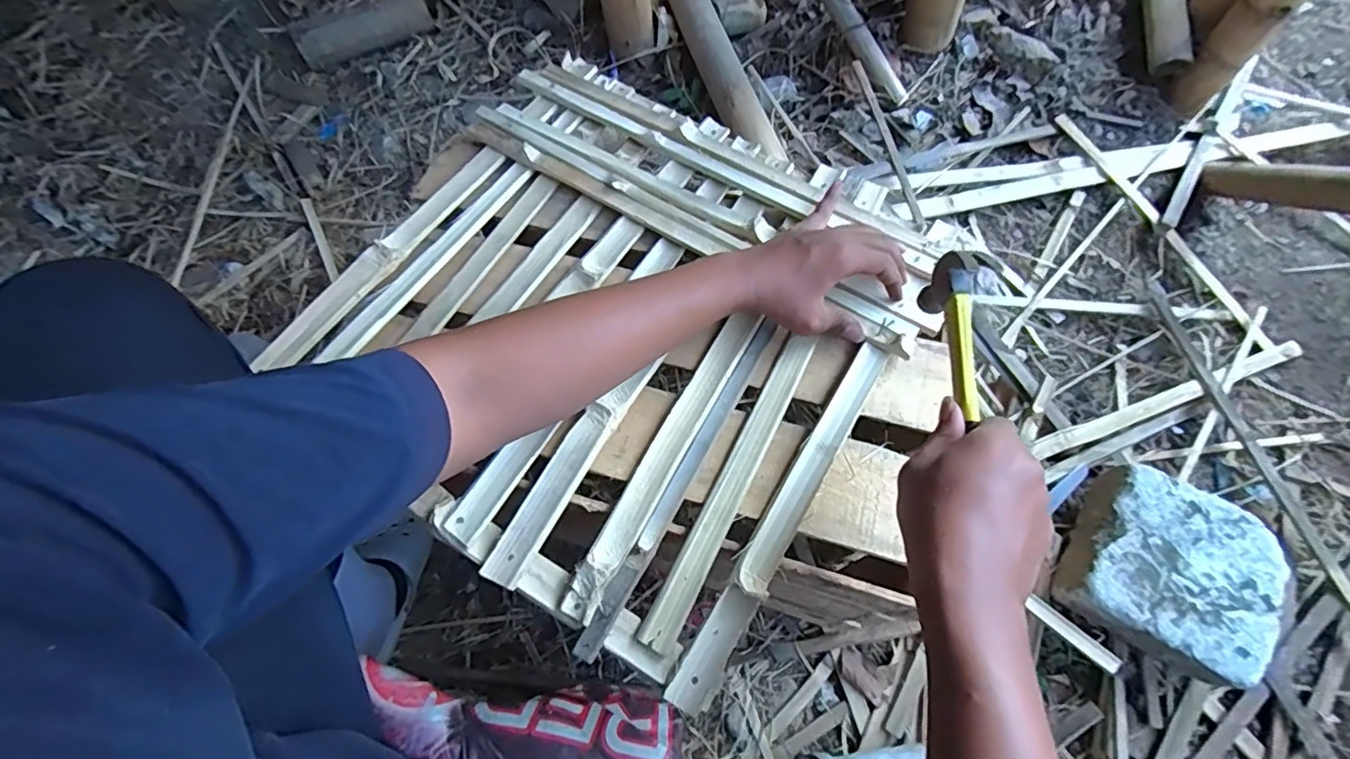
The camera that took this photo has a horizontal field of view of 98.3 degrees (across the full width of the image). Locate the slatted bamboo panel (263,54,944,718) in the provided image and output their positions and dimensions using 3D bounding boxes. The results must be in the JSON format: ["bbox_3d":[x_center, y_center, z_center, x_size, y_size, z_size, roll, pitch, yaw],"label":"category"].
[{"bbox_3d":[-0.064,-0.073,0.558,0.512,0.030,0.489,32,72,16],"label":"slatted bamboo panel"}]

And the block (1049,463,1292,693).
[{"bbox_3d":[0.617,0.244,0.740,0.191,0.119,0.192,28,71,14],"label":"block"}]

